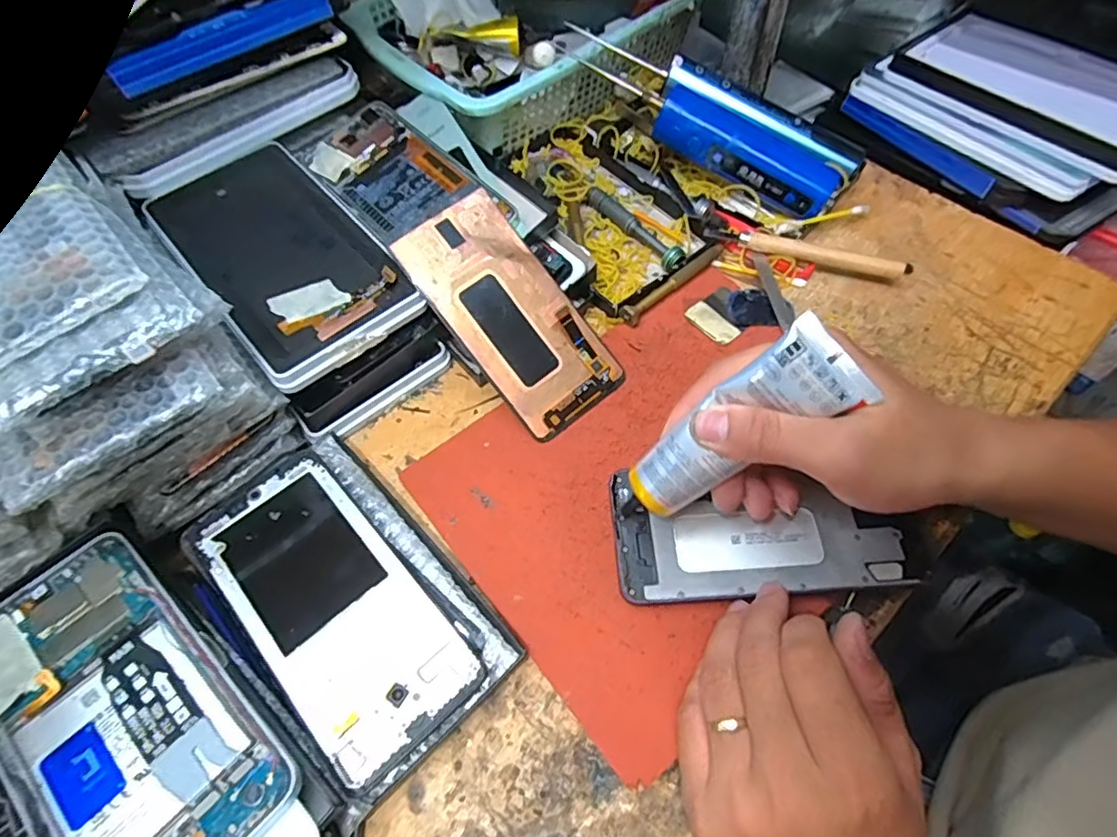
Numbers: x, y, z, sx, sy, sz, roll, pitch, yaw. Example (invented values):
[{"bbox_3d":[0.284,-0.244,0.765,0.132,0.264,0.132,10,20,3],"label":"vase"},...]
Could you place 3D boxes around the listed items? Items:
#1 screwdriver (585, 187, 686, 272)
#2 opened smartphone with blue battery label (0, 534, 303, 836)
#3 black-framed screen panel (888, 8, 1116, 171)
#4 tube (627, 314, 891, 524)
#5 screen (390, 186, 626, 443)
[{"bbox_3d":[0.054,-0.137,0.422,0.013,0.012,0.098,-34,65,-16],"label":"screwdriver"},{"bbox_3d":[-0.178,0.117,0.238,0.153,0.005,0.078,35,58,21],"label":"opened smartphone with blue battery label"},{"bbox_3d":[0.339,-0.241,0.422,0.102,0.012,0.179,-38,63,-14],"label":"black-framed screen panel"},{"bbox_3d":[0.076,0.012,0.271,0.129,0.022,0.040,-46,60,27],"label":"tube"},{"bbox_3d":[-0.027,-0.062,0.350,0.069,0.007,0.144,-39,92,-18],"label":"screen"}]

